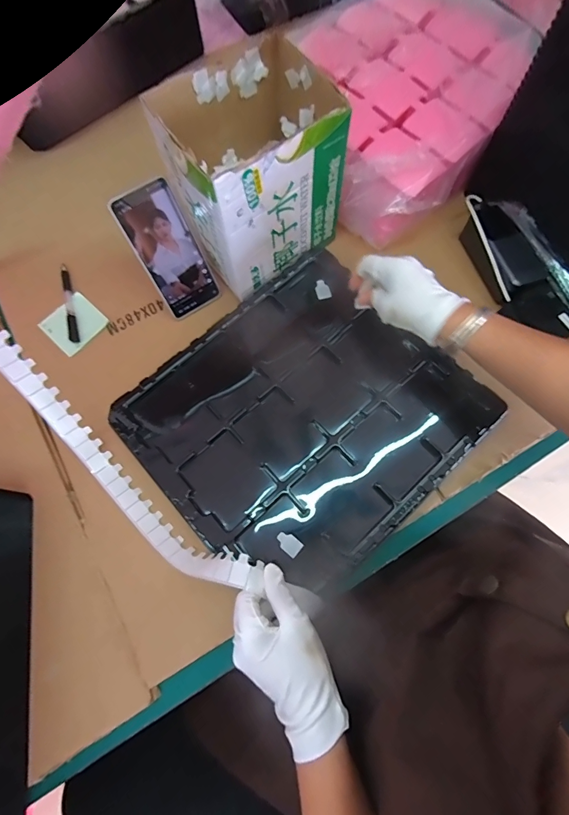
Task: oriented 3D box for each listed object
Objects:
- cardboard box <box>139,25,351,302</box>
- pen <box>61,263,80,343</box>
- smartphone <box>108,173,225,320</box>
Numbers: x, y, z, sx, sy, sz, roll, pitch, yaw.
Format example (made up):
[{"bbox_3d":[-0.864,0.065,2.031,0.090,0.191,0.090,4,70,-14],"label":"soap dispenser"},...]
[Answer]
[{"bbox_3d":[-0.038,-0.289,0.506,0.189,0.197,0.161,-35,76,-10],"label":"cardboard box"},{"bbox_3d":[-0.316,-0.155,0.575,0.013,0.008,0.133,-15,73,-5],"label":"pen"},{"bbox_3d":[-0.148,-0.202,0.519,0.078,0.163,0.010,-36,42,-11],"label":"smartphone"}]

